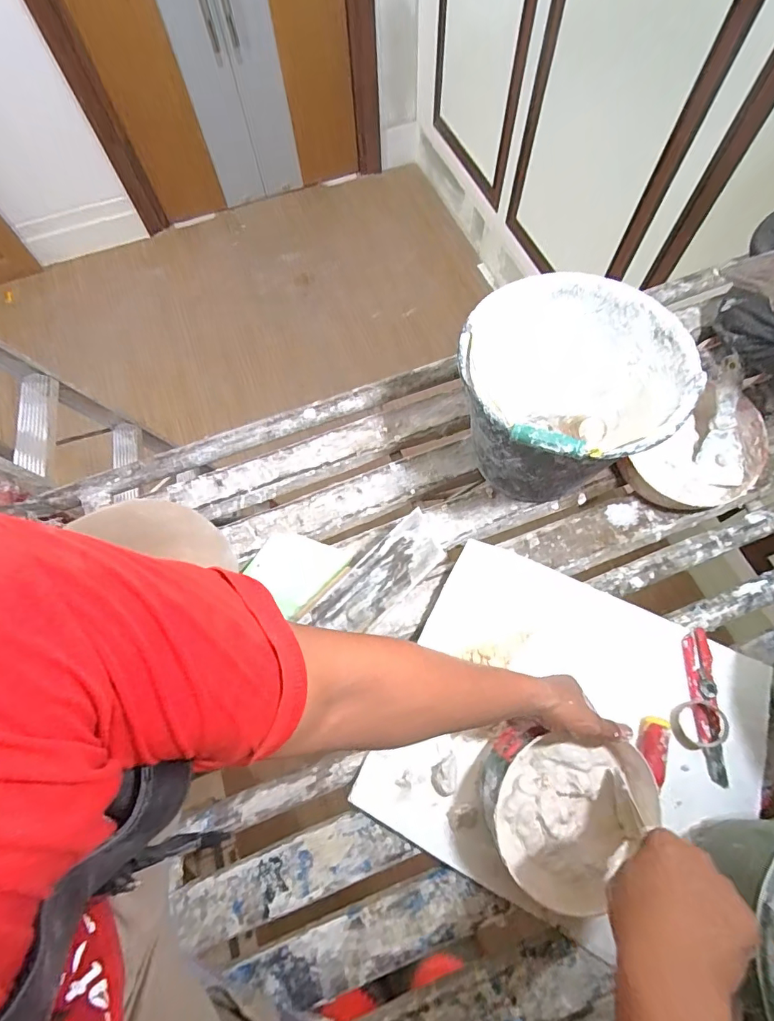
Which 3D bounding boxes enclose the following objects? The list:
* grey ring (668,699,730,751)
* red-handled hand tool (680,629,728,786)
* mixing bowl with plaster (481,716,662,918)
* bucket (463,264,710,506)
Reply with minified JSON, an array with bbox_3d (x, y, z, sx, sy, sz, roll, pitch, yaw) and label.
[{"bbox_3d":[0.390,0.268,0.583,0.060,0.027,0.054,-14,66,-3],"label":"grey ring"},{"bbox_3d":[0.405,0.245,0.596,0.039,0.021,0.182,4,67,4],"label":"red-handled hand tool"},{"bbox_3d":[0.192,0.320,0.512,0.184,0.069,0.168,-43,71,-15],"label":"mixing bowl with plaster"},{"bbox_3d":[0.237,-0.152,0.648,0.270,0.233,0.263,-1,66,2],"label":"bucket"}]

